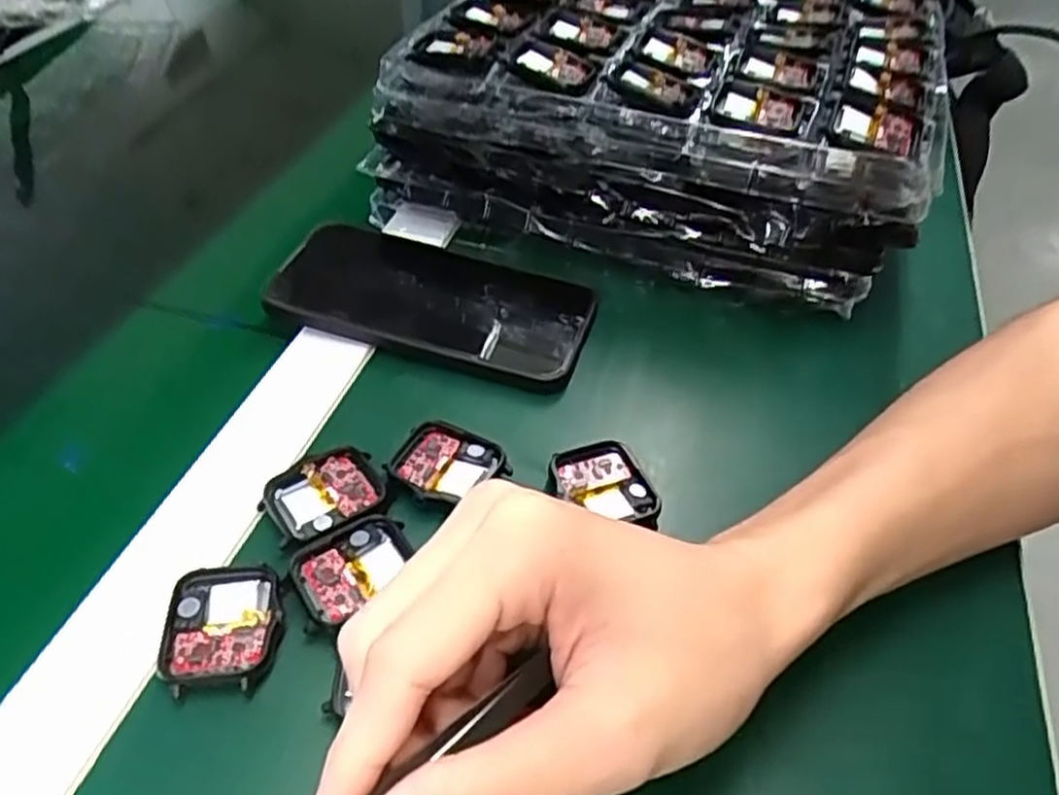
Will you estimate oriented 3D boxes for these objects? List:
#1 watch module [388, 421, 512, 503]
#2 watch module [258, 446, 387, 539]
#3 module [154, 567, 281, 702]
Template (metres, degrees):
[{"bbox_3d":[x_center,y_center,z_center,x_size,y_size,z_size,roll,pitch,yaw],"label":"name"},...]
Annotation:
[{"bbox_3d":[-0.034,0.028,0.327,0.045,0.005,0.035,18,48,15],"label":"watch module"},{"bbox_3d":[-0.082,0.038,0.314,0.045,0.004,0.036,-23,51,-23],"label":"watch module"},{"bbox_3d":[-0.108,0.079,0.273,0.039,0.005,0.045,-4,46,-7],"label":"module"}]

